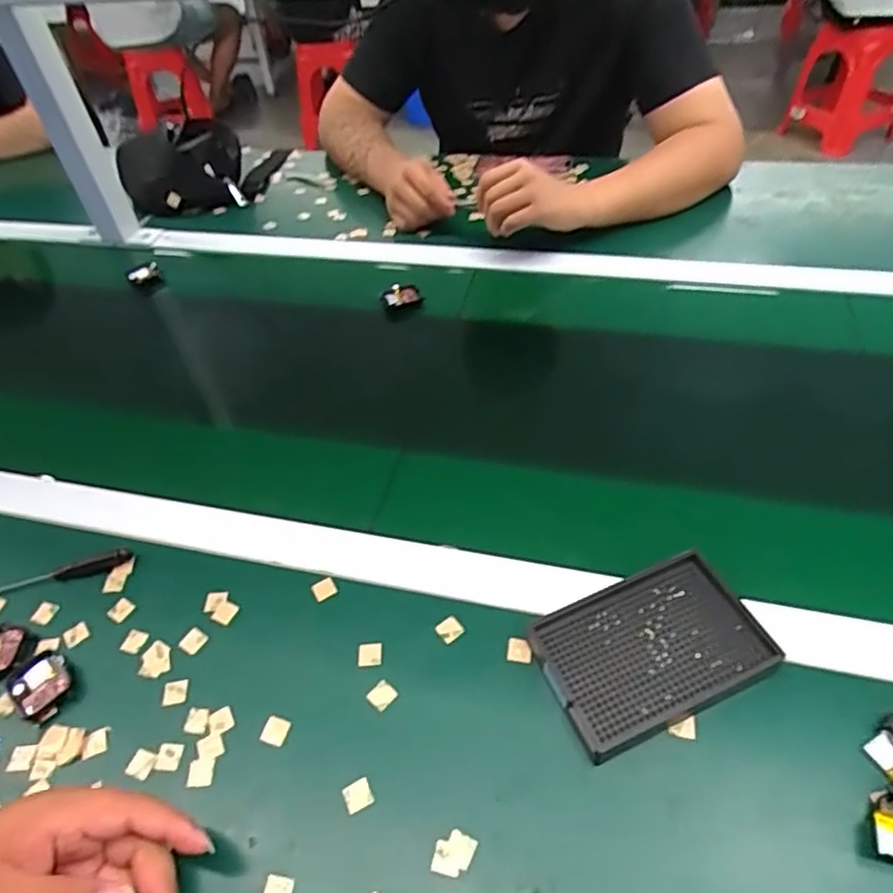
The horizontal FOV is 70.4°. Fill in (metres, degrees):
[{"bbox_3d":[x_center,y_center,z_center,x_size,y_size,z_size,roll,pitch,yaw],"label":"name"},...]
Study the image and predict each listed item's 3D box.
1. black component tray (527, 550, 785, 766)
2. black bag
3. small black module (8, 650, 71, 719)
[{"bbox_3d":[0.134,0.133,0.418,0.139,0.024,0.091,-20,48,-12],"label":"black component tray"},{"bbox_3d":[-0.374,-0.438,0.983,0.170,0.100,0.219,10,49,16],"label":"black bag"},{"bbox_3d":[-0.286,0.167,0.446,0.040,0.006,0.037,31,58,30],"label":"small black module"}]

